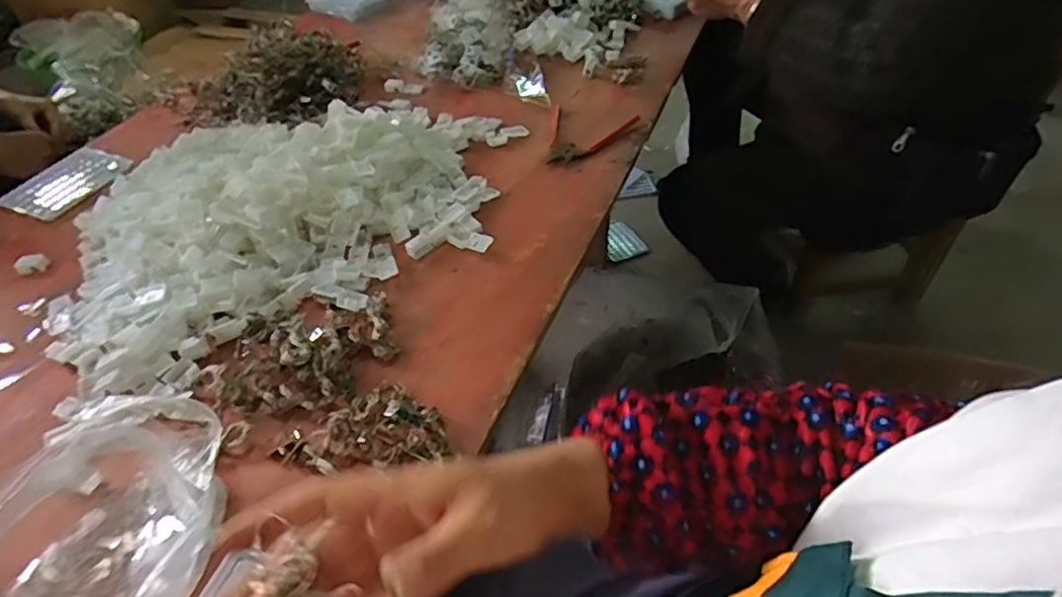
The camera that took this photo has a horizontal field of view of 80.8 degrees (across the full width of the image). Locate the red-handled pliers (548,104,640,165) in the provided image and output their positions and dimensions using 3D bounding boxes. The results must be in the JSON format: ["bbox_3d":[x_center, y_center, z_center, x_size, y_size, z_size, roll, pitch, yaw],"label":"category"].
[{"bbox_3d":[0.080,-0.214,0.802,0.111,0.014,0.129,2,46,9],"label":"red-handled pliers"}]

